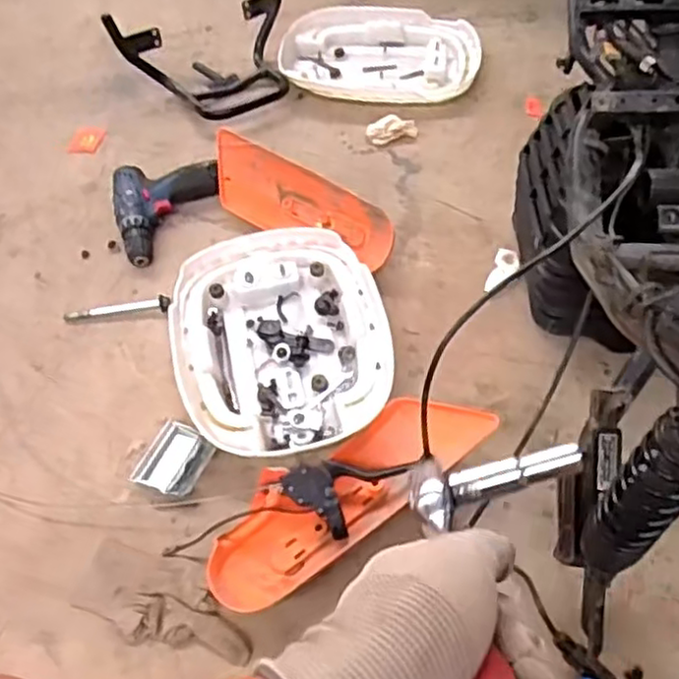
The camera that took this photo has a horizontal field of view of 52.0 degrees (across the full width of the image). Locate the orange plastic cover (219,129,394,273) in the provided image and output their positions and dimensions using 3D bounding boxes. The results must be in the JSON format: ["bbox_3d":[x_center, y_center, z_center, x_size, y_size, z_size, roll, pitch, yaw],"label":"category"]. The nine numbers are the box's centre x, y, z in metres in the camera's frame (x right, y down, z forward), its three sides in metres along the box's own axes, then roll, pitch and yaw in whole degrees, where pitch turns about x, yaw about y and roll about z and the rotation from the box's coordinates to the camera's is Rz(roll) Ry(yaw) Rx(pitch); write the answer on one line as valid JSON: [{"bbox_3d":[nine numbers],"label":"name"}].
[{"bbox_3d":[-0.061,-0.204,1.051,0.339,0.080,0.104,33,60,27],"label":"orange plastic cover"}]

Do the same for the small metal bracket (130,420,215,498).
[{"bbox_3d":[-0.195,0.142,0.832,0.085,0.019,0.087,19,55,19],"label":"small metal bracket"}]

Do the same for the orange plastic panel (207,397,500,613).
[{"bbox_3d":[0.002,0.155,0.768,0.346,0.065,0.139,-27,54,-16],"label":"orange plastic panel"}]

